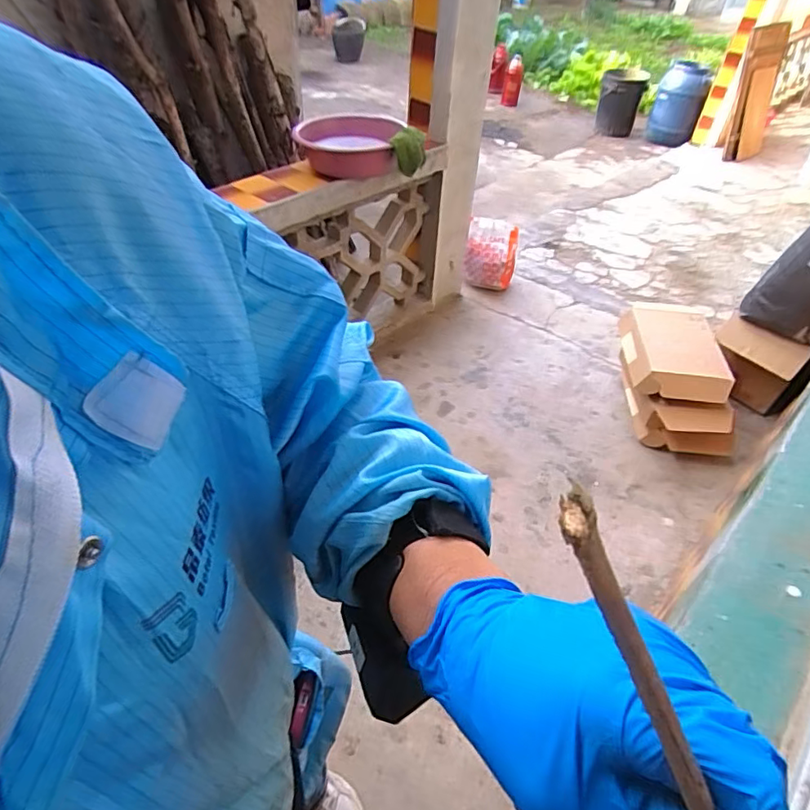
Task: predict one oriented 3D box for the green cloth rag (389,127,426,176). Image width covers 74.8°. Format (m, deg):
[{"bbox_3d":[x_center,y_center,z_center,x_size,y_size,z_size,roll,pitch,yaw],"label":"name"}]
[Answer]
[{"bbox_3d":[0.012,-0.740,1.538,0.091,0.096,0.142,13,46,7],"label":"green cloth rag"}]

